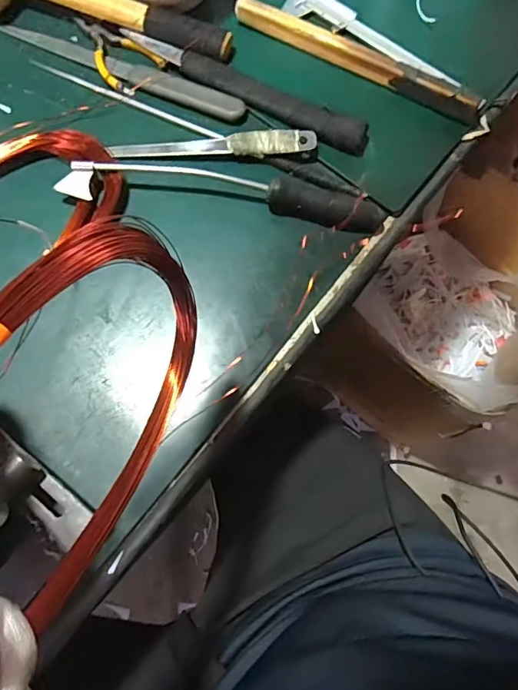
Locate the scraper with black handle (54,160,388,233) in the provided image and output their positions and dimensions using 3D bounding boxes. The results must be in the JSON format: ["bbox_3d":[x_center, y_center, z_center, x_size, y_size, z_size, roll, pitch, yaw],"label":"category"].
[{"bbox_3d":[-0.029,-0.141,0.423,0.287,0.028,0.050,7,73,1],"label":"scraper with black handle"}]

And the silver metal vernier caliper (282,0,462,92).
[{"bbox_3d":[0.115,-0.310,0.472,0.203,0.016,0.048,41,77,11],"label":"silver metal vernier caliper"}]

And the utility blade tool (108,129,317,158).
[{"bbox_3d":[-0.041,-0.183,0.437,0.183,0.015,0.022,-2,73,-2],"label":"utility blade tool"}]

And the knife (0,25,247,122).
[{"bbox_3d":[-0.143,-0.275,0.469,0.276,0.008,0.031,24,74,6],"label":"knife"}]

